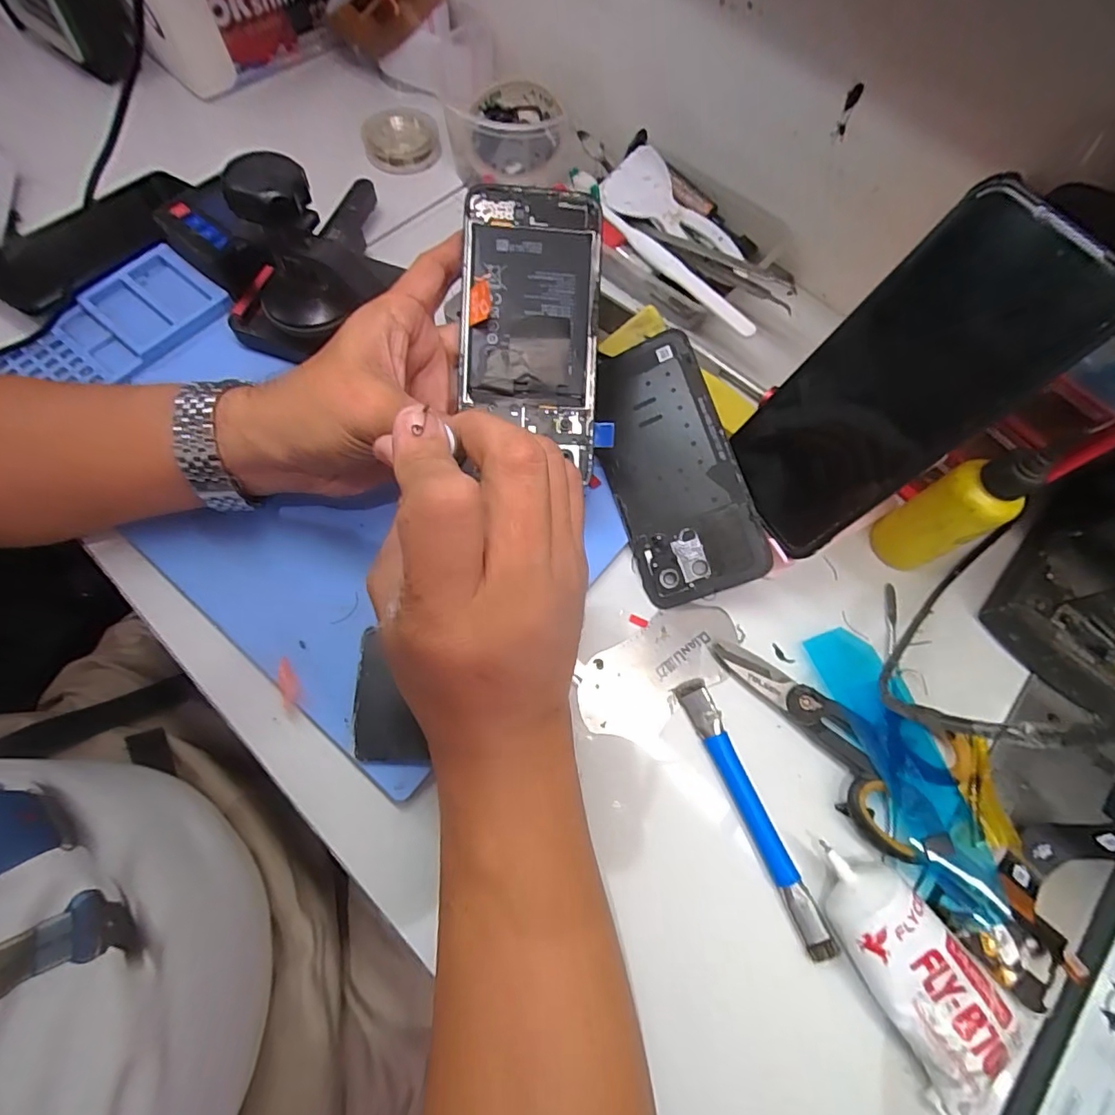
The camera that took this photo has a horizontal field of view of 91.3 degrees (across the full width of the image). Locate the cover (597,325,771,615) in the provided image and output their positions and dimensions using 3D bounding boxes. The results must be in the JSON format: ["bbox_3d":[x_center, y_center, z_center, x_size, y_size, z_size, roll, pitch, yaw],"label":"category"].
[{"bbox_3d":[0.065,-0.054,0.323,0.072,0.007,0.156,-21,79,20],"label":"cover"}]

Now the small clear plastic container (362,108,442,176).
[{"bbox_3d":[-0.129,-0.340,0.445,0.058,0.015,0.059,1,69,-2],"label":"small clear plastic container"}]

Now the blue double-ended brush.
[{"bbox_3d":[0.100,0.129,0.280,0.014,0.008,0.137,-22,71,-10],"label":"blue double-ended brush"}]

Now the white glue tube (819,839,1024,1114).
[{"bbox_3d":[0.162,0.186,0.246,0.047,0.033,0.111,-27,72,-12],"label":"white glue tube"}]

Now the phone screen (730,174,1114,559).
[{"bbox_3d":[0.150,-0.075,0.252,0.012,0.159,0.077,-20,67,-46],"label":"phone screen"}]

